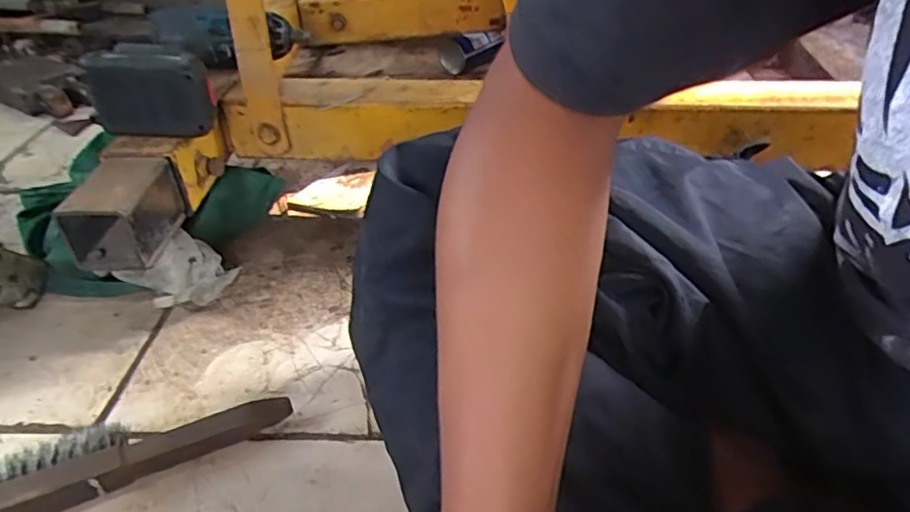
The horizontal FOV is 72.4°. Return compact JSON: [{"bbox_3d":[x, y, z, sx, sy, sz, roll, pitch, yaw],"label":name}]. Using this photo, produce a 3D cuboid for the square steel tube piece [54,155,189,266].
[{"bbox_3d":[-0.296,-0.039,0.559,0.069,0.068,0.095,-2,36,0],"label":"square steel tube piece"}]

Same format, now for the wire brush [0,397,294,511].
[{"bbox_3d":[-0.248,0.151,0.485,0.234,0.039,0.051,-18,39,-20],"label":"wire brush"}]

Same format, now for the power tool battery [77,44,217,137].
[{"bbox_3d":[-0.283,-0.149,0.578,0.108,0.077,0.043,-9,36,-9],"label":"power tool battery"}]

